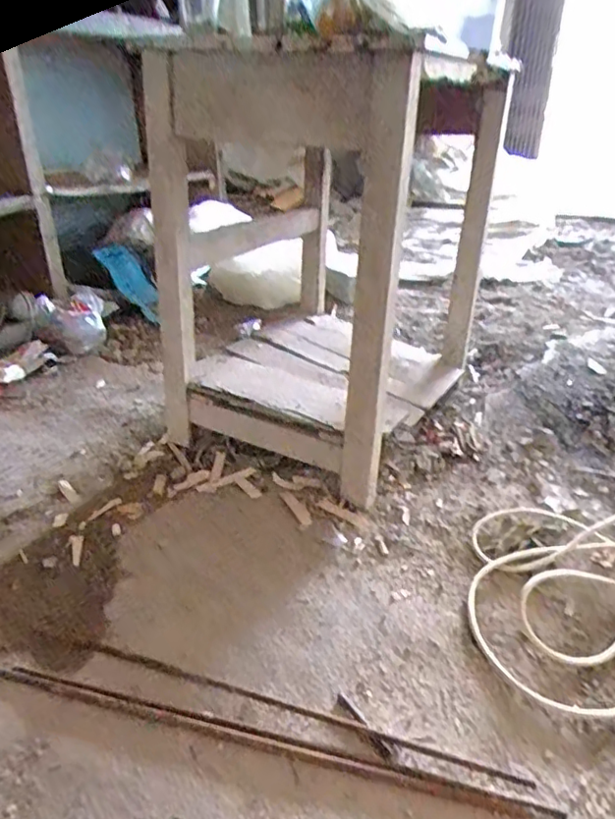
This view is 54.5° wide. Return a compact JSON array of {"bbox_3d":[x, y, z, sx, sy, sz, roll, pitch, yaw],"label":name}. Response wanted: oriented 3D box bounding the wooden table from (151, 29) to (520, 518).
[{"bbox_3d":[0.047,-0.300,1.166,0.463,0.657,0.598,16,32,26],"label":"wooden table"}]

